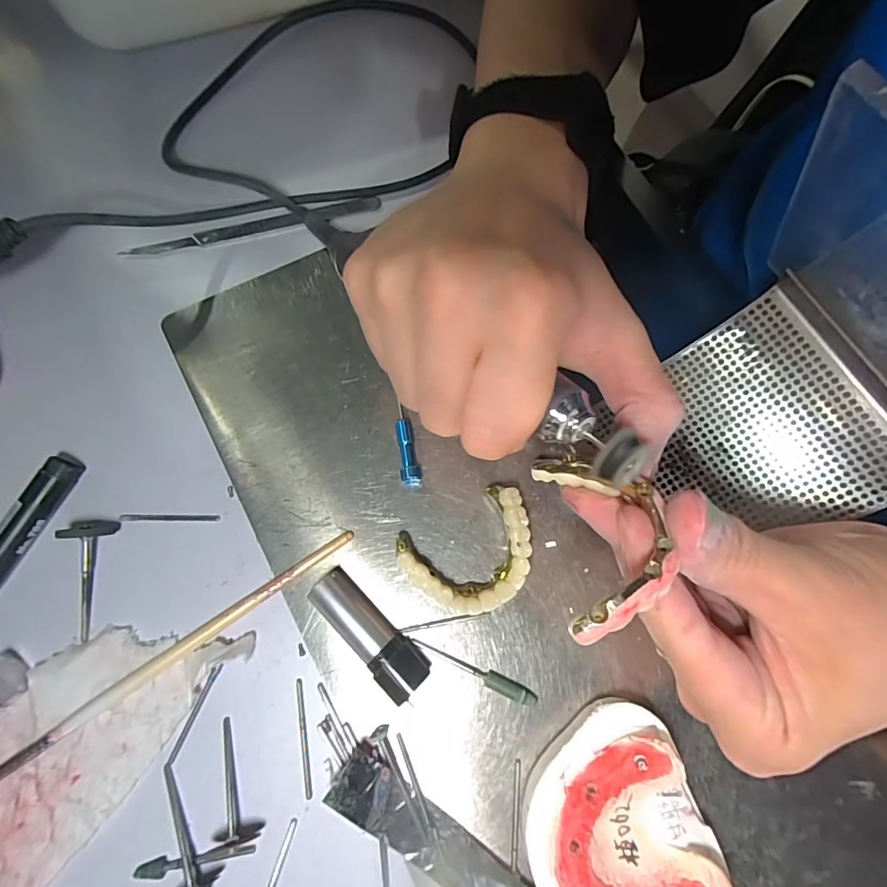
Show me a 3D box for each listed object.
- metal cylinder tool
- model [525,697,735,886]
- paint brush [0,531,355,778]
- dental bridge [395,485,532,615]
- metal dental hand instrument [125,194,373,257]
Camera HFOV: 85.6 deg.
[{"bbox_3d":[-0.032,0.079,0.203,0.058,0.018,0.019,43,77,10],"label":"metal cylinder tool"},{"bbox_3d":[0.065,0.147,0.182,0.066,0.028,0.075,-20,75,-8],"label":"model"},{"bbox_3d":[-0.117,0.091,0.200,0.181,0.009,0.009,-34,78,-11],"label":"paint brush"},{"bbox_3d":[0.013,0.050,0.213,0.059,0.017,0.045,-25,76,-9],"label":"dental bridge"},{"bbox_3d":[-0.105,-0.122,0.267,0.139,0.004,0.009,-14,75,-6],"label":"metal dental hand instrument"}]

